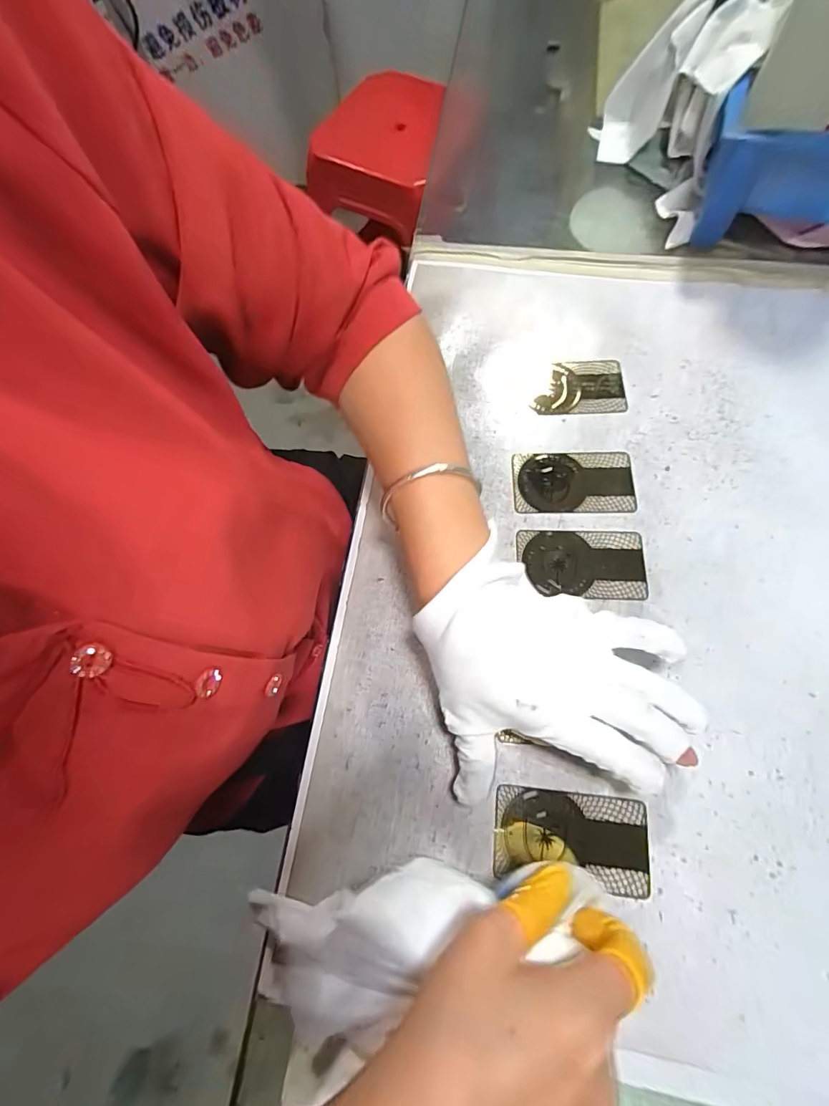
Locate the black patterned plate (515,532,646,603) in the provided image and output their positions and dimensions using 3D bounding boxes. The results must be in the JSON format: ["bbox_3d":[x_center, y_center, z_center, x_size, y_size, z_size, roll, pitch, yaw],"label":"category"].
[{"bbox_3d":[0.116,0.008,0.319,0.085,0.004,0.048,2,72,3],"label":"black patterned plate"}]

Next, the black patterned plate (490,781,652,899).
[{"bbox_3d":[0.090,0.164,0.266,0.086,0.005,0.047,6,72,5],"label":"black patterned plate"}]

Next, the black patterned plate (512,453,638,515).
[{"bbox_3d":[0.117,-0.052,0.338,0.087,0.004,0.049,1,72,3],"label":"black patterned plate"}]

